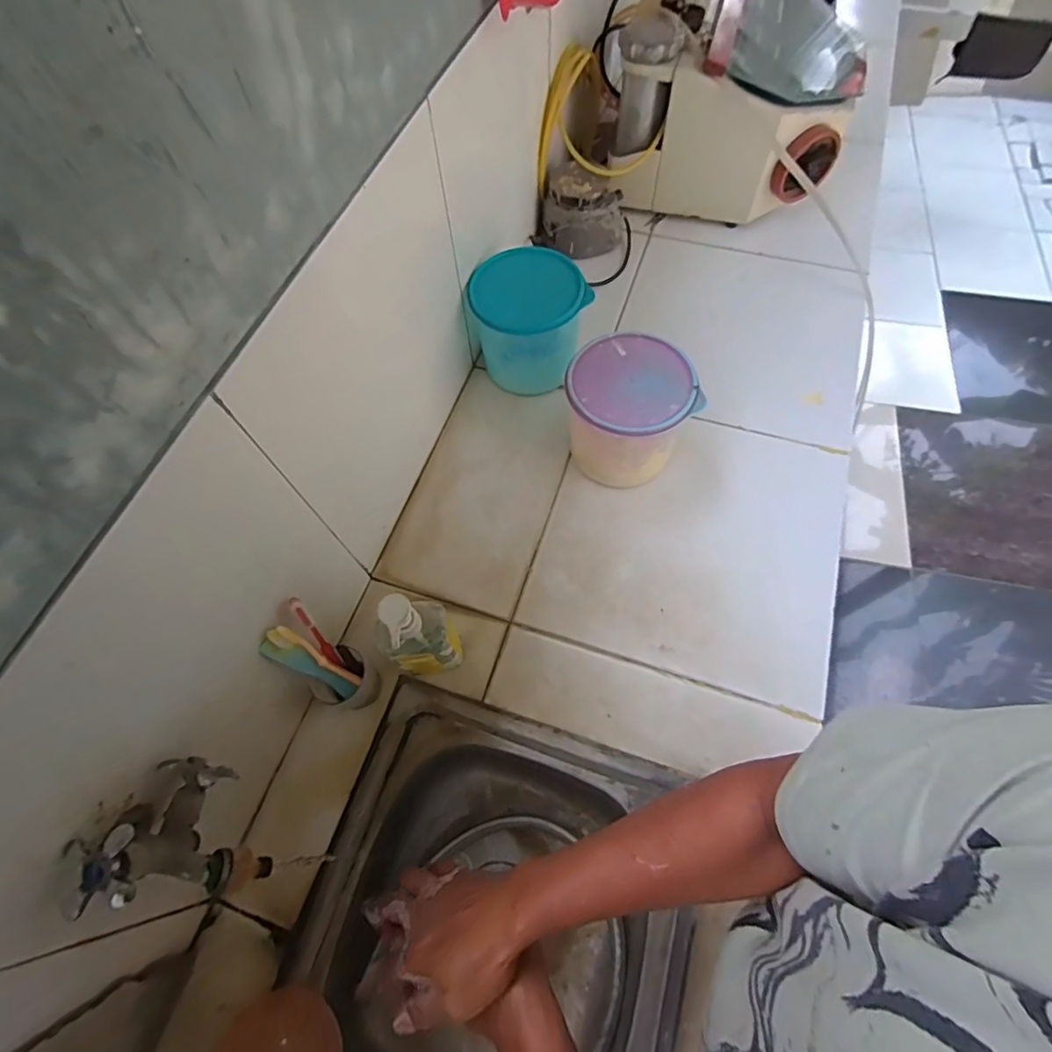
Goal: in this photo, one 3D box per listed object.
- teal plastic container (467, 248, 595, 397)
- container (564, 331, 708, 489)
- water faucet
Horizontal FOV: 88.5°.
[{"bbox_3d":[0.005,-0.314,0.839,0.153,0.154,0.156,33,71,16],"label":"teal plastic container"},{"bbox_3d":[0.135,-0.151,0.737,0.151,0.136,0.150,-1,65,2],"label":"container"},{"bbox_3d":[-0.276,0.239,0.430,0.103,0.095,0.100,-2,65,1],"label":"water faucet"}]

